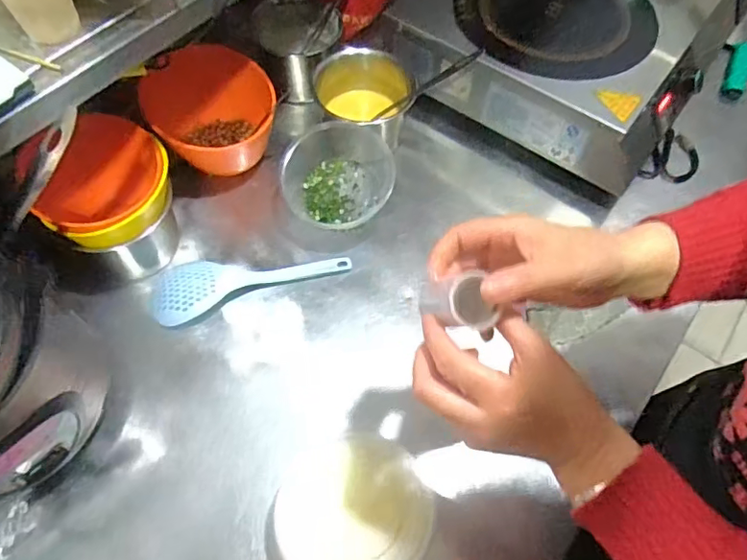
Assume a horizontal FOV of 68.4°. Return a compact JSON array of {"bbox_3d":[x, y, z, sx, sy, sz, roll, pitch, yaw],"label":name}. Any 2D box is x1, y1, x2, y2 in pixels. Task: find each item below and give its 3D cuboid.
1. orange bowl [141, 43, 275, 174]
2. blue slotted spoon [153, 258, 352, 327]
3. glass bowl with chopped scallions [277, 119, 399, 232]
[{"bbox_3d":[-0.206,-0.220,0.739,0.171,0.100,0.130,-29,66,-15],"label":"orange bowl"},{"bbox_3d":[-0.144,0.001,0.668,0.232,0.026,0.065,-11,62,-21],"label":"blue slotted spoon"},{"bbox_3d":[-0.047,-0.141,0.724,0.128,0.064,0.139,0,62,-1],"label":"glass bowl with chopped scallions"}]

